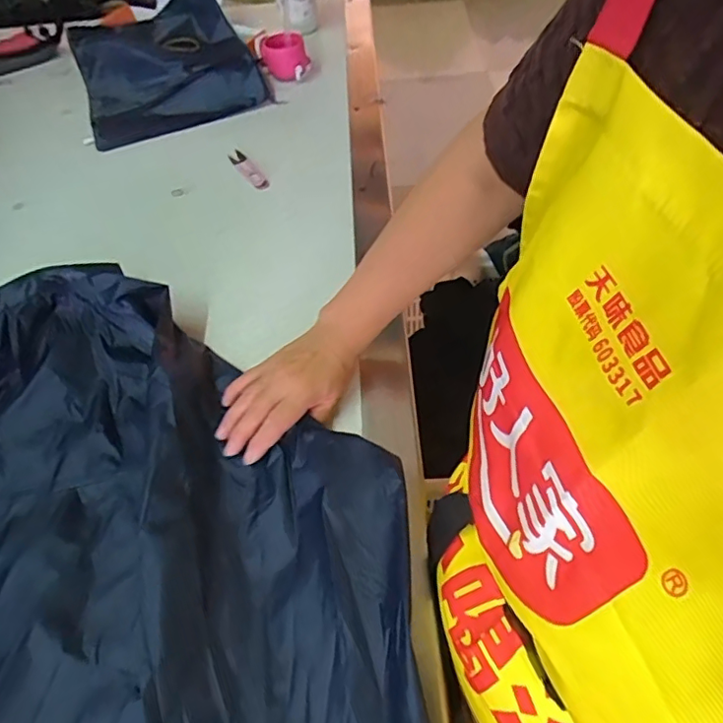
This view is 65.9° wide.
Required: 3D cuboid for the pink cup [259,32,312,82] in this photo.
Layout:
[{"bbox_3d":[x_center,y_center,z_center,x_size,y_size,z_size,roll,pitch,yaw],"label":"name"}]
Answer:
[{"bbox_3d":[-0.124,-0.497,0.908,0.075,0.052,0.054,-11,52,1],"label":"pink cup"}]

